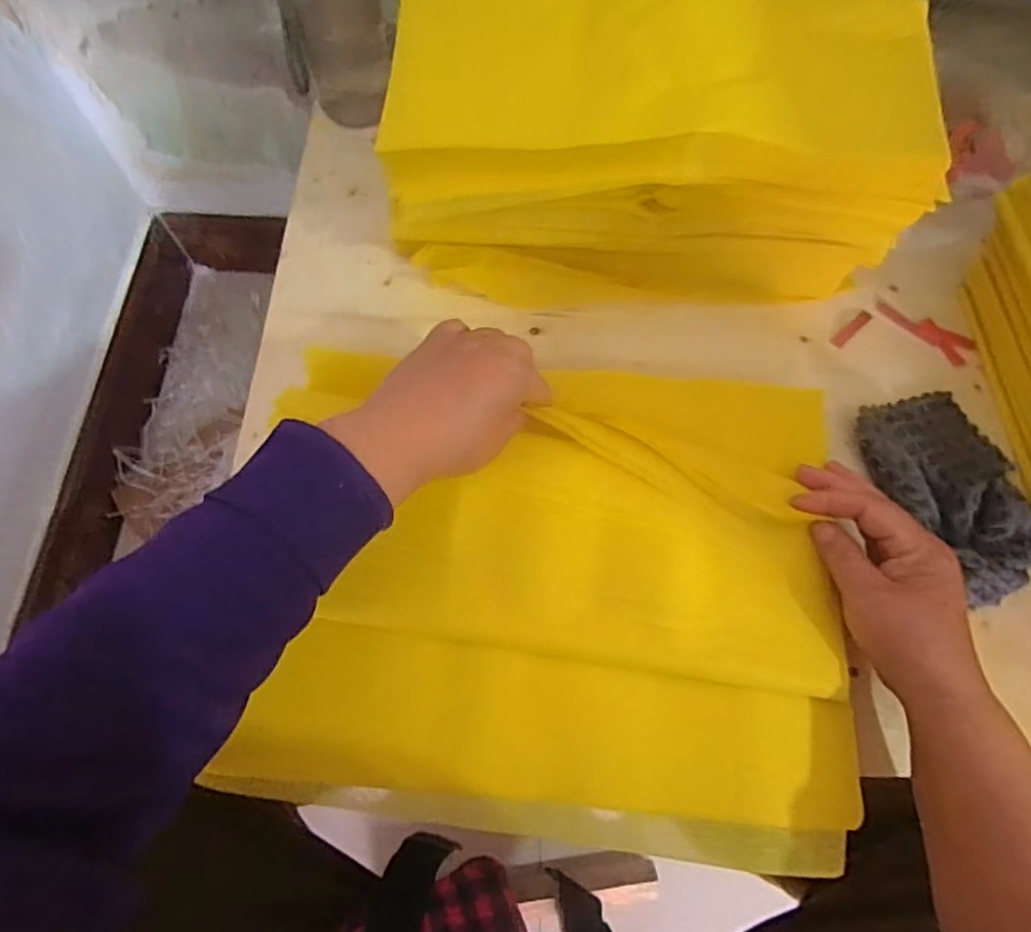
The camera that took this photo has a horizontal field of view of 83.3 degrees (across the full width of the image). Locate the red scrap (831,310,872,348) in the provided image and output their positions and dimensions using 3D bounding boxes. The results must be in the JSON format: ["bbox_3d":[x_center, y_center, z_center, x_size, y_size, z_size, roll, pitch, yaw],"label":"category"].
[{"bbox_3d":[0.273,-0.112,0.469,0.047,0.004,0.010,-40,75,-15],"label":"red scrap"}]

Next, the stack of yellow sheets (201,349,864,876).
[{"bbox_3d":[0.026,0.065,0.348,0.335,0.044,0.276,5,69,0],"label":"stack of yellow sheets"}]

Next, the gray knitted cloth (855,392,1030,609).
[{"bbox_3d":[0.309,0.015,0.405,0.103,0.033,0.145,-18,71,-9],"label":"gray knitted cloth"}]

